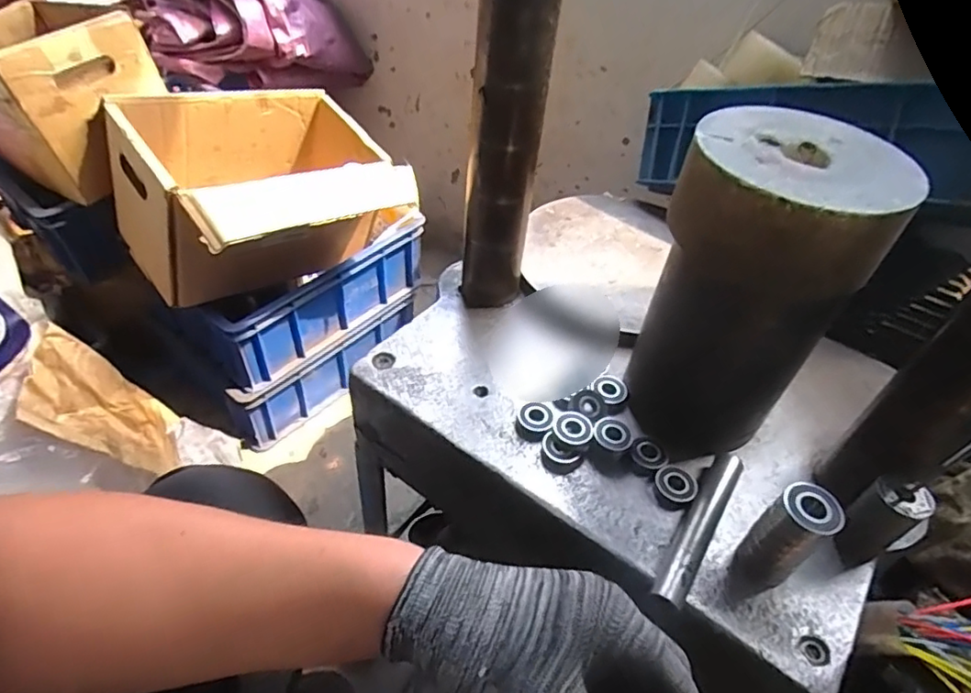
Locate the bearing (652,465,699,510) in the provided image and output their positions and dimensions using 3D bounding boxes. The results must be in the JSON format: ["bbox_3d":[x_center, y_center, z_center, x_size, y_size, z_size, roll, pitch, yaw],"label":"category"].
[{"bbox_3d":[0.158,0.119,0.487,0.032,0.015,0.034,3,45,-3],"label":"bearing"}]

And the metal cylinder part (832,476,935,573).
[{"bbox_3d":[0.298,0.133,0.442,0.039,0.078,0.036,3,45,-3],"label":"metal cylinder part"}]

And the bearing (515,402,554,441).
[{"bbox_3d":[0.044,0.067,0.524,0.032,0.013,0.035,3,45,-3],"label":"bearing"}]

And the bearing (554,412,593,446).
[{"bbox_3d":[0.077,0.071,0.506,0.032,0.009,0.031,3,45,-3],"label":"bearing"}]

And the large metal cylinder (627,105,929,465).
[{"bbox_3d":[0.207,-0.042,0.477,0.140,0.246,0.141,-20,51,-24],"label":"large metal cylinder"}]

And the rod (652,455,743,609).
[{"bbox_3d":[0.173,0.144,0.462,0.026,0.022,0.149,29,49,21],"label":"rod"}]

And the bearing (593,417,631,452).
[{"bbox_3d":[0.112,0.077,0.508,0.032,0.010,0.030,3,45,-3],"label":"bearing"}]

